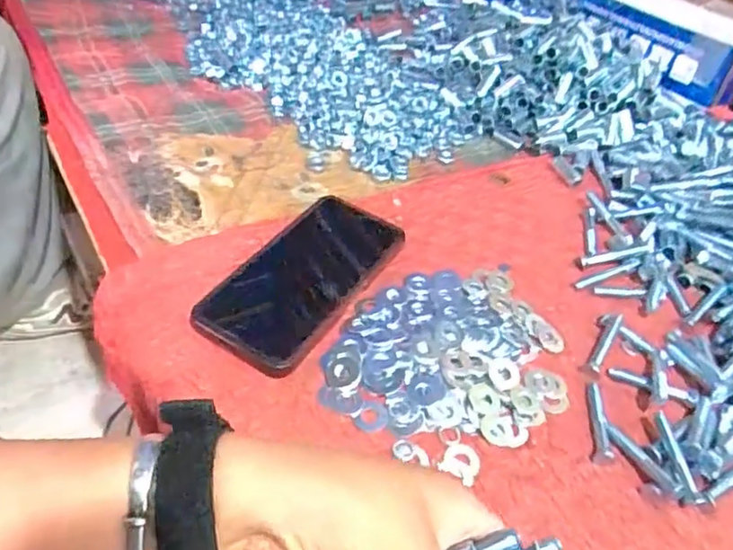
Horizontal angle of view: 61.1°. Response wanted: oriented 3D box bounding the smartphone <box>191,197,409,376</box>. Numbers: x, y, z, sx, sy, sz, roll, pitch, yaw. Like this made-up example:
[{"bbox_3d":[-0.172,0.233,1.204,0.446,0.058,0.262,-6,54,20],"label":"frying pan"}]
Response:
[{"bbox_3d":[-0.043,-0.002,0.446,0.077,0.010,0.165,31,49,12],"label":"smartphone"}]

